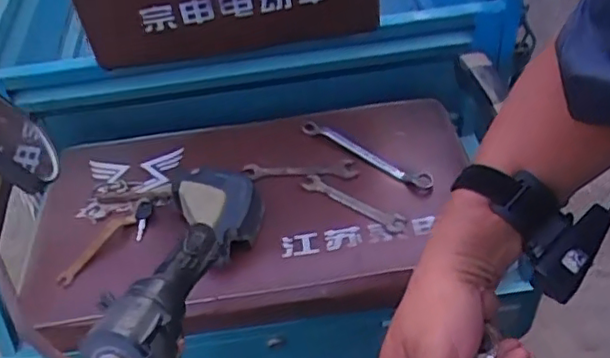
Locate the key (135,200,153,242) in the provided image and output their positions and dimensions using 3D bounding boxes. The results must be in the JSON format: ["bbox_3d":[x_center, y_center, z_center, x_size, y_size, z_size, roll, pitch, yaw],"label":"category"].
[{"bbox_3d":[-0.217,0.055,0.819,0.024,0.008,0.057,-1,61,3],"label":"key"}]

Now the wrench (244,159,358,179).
[{"bbox_3d":[-0.006,-0.011,0.869,0.155,0.013,0.028,-3,44,1],"label":"wrench"}]

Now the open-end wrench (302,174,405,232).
[{"bbox_3d":[0.064,0.030,0.821,0.151,0.013,0.025,24,51,26],"label":"open-end wrench"}]

